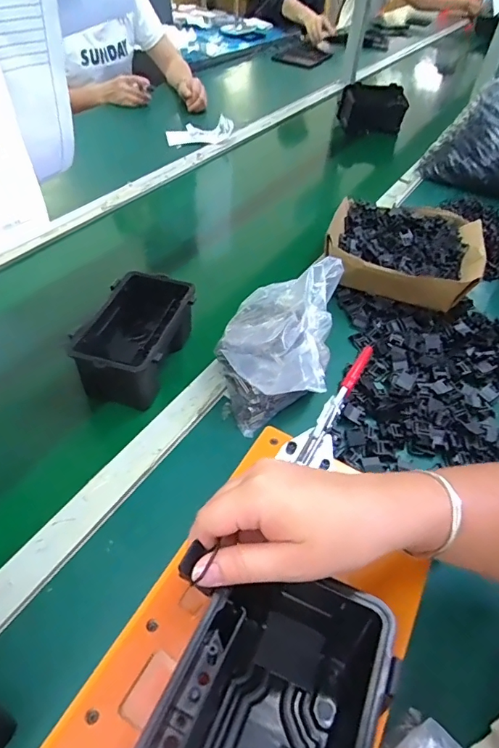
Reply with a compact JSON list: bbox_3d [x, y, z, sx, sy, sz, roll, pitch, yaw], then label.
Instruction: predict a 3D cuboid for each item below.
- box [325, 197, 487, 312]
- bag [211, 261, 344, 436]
[{"bbox_3d":[0.247,-0.195,0.746,0.227,0.073,0.228,15,47,7],"label":"box"},{"bbox_3d":[0.029,-0.034,0.539,0.126,0.150,0.162,14,47,7],"label":"bag"}]

